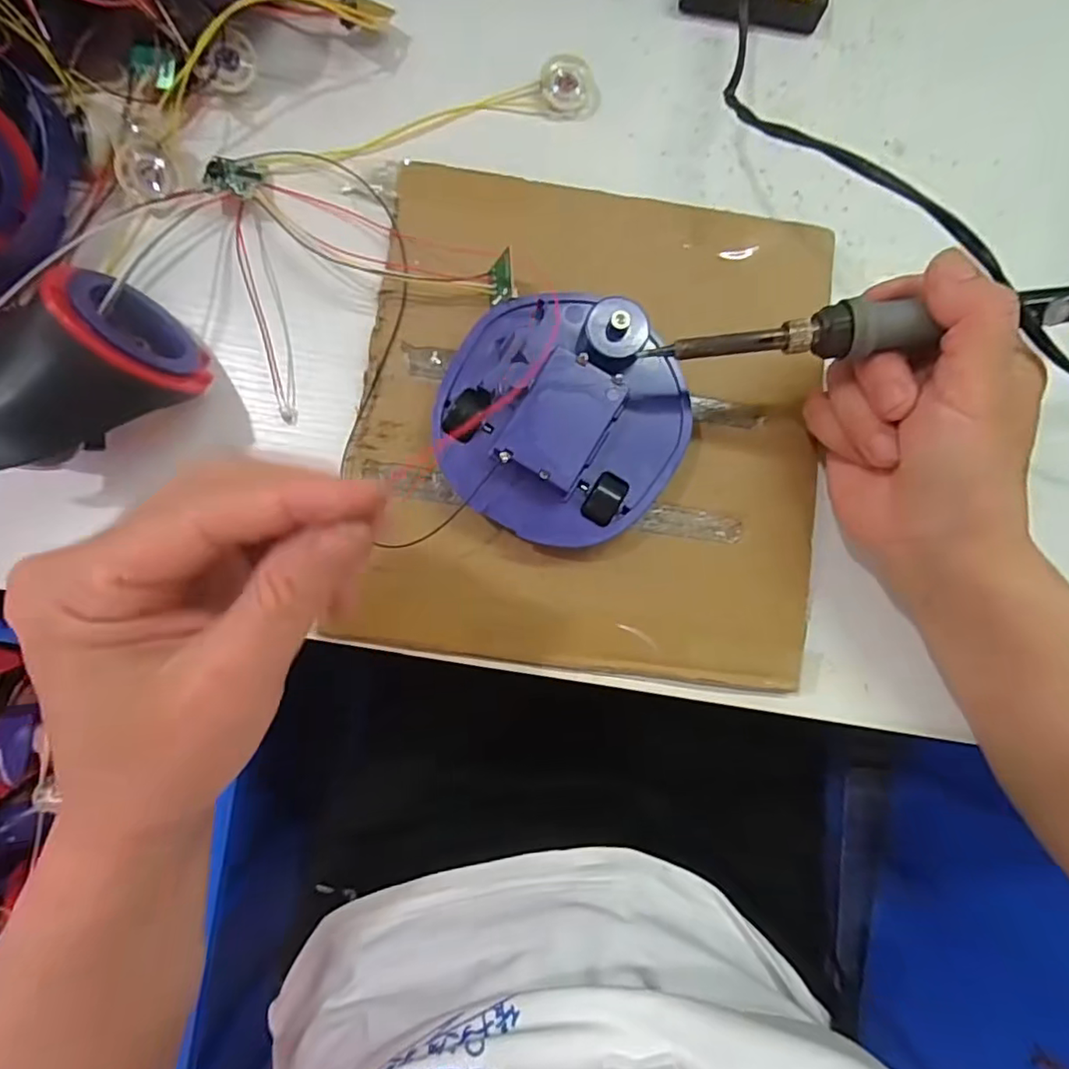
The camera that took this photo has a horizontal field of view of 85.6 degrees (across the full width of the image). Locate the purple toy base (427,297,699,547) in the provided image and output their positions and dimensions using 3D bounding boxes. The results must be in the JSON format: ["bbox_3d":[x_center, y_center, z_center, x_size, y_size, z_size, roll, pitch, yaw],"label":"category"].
[{"bbox_3d":[0.012,-0.049,0.252,0.105,0.036,0.100,0,84,-3],"label":"purple toy base"}]

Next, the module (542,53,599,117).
[{"bbox_3d":[0.018,-0.219,0.283,0.028,0.015,0.019,-2,84,-3],"label":"module"}]

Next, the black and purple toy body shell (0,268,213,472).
[{"bbox_3d":[-0.179,-0.057,0.214,0.054,0.047,0.120,30,56,0],"label":"black and purple toy body shell"}]

